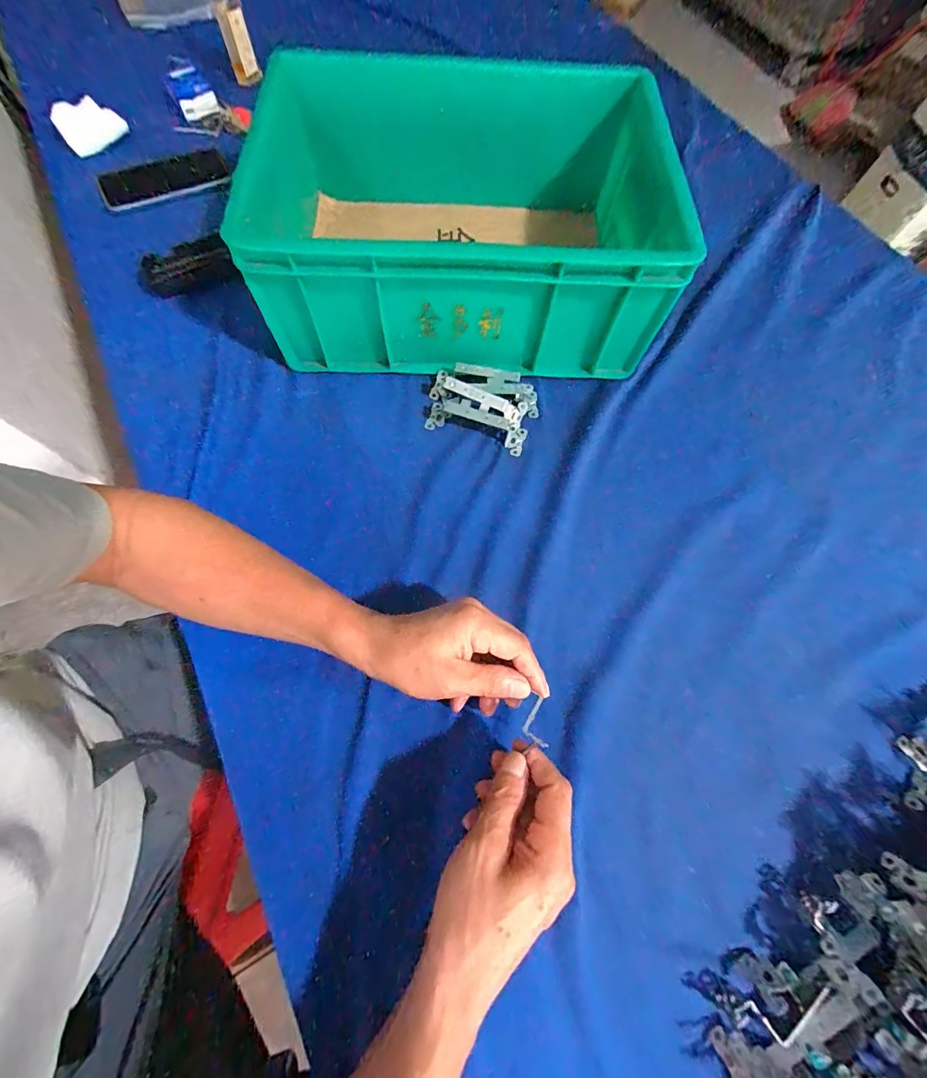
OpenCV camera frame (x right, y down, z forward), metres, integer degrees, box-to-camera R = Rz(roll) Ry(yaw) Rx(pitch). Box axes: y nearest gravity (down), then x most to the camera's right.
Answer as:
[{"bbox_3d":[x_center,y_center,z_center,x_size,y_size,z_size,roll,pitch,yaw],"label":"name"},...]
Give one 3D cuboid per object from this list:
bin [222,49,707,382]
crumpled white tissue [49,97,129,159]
[{"bbox_3d":[0.001,-0.351,0.470,0.395,0.153,0.316,0,68,-3],"label":"bin"},{"bbox_3d":[-0.507,-0.562,0.570,0.081,0.055,0.037,-14,70,-8],"label":"crumpled white tissue"}]

